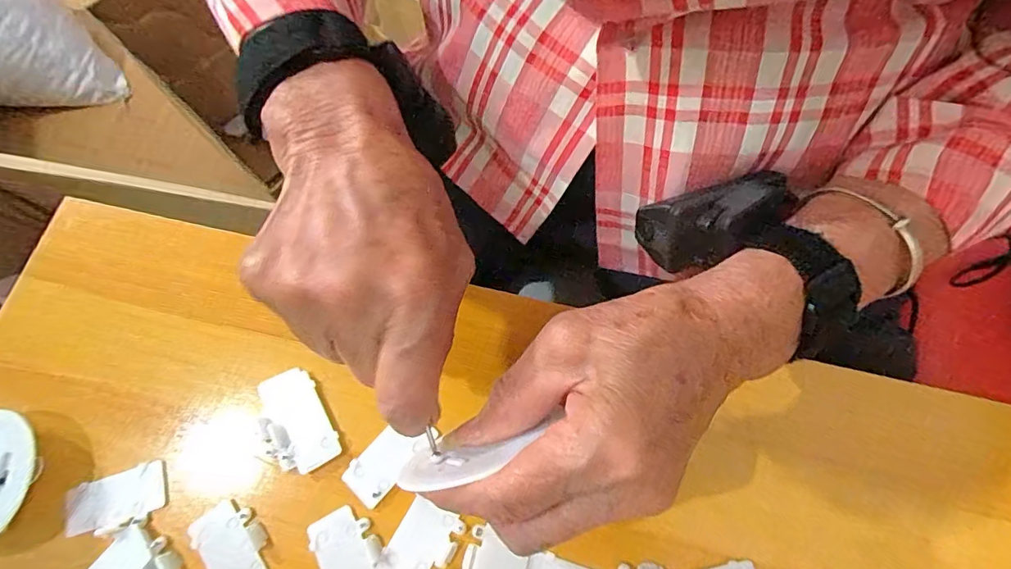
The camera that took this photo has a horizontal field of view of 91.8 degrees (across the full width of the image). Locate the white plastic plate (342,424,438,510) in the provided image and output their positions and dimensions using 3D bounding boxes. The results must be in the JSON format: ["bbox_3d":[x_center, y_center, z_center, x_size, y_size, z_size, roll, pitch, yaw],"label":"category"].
[{"bbox_3d":[-0.058,0.086,0.244,0.024,0.004,0.047,42,77,15],"label":"white plastic plate"}]

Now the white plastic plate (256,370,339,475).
[{"bbox_3d":[-0.108,0.070,0.249,0.032,0.007,0.051,-30,72,-8],"label":"white plastic plate"}]

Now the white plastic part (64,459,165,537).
[{"bbox_3d":[-0.192,0.106,0.240,0.046,0.004,0.026,-18,71,-4],"label":"white plastic part"}]

